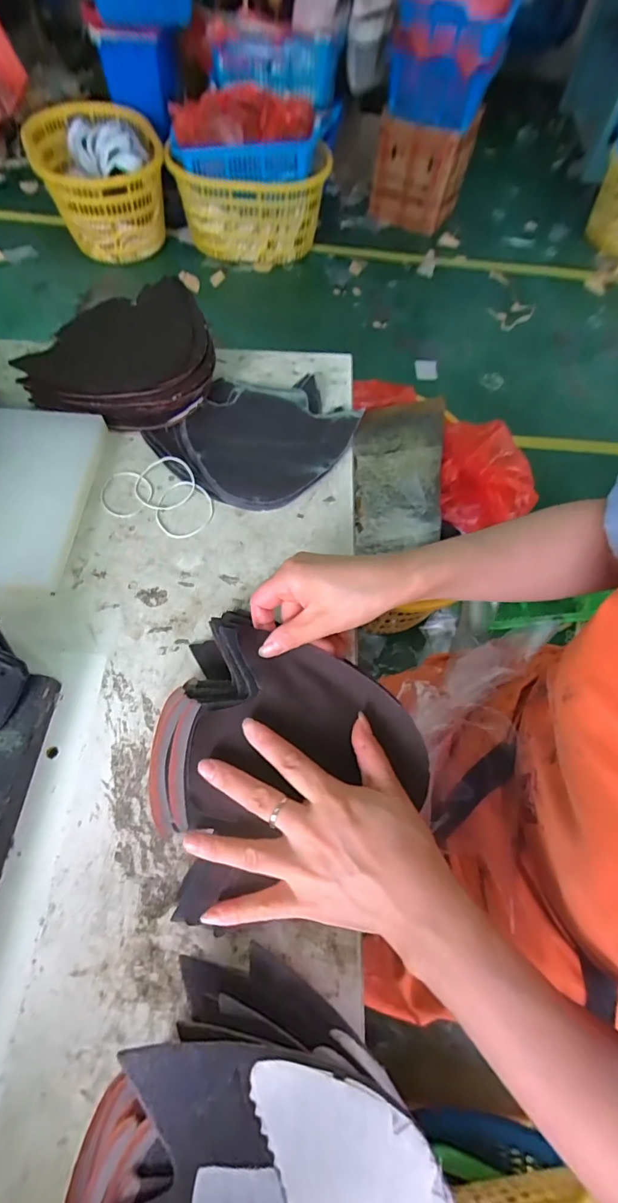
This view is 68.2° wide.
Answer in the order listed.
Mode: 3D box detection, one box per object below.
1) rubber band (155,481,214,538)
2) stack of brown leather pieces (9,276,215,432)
[{"bbox_3d":[-0.125,-0.093,0.459,0.056,0.008,0.066,1,64,-4],"label":"rubber band"},{"bbox_3d":[-0.208,-0.266,0.511,0.201,0.062,0.170,-17,63,-5],"label":"stack of brown leather pieces"}]

